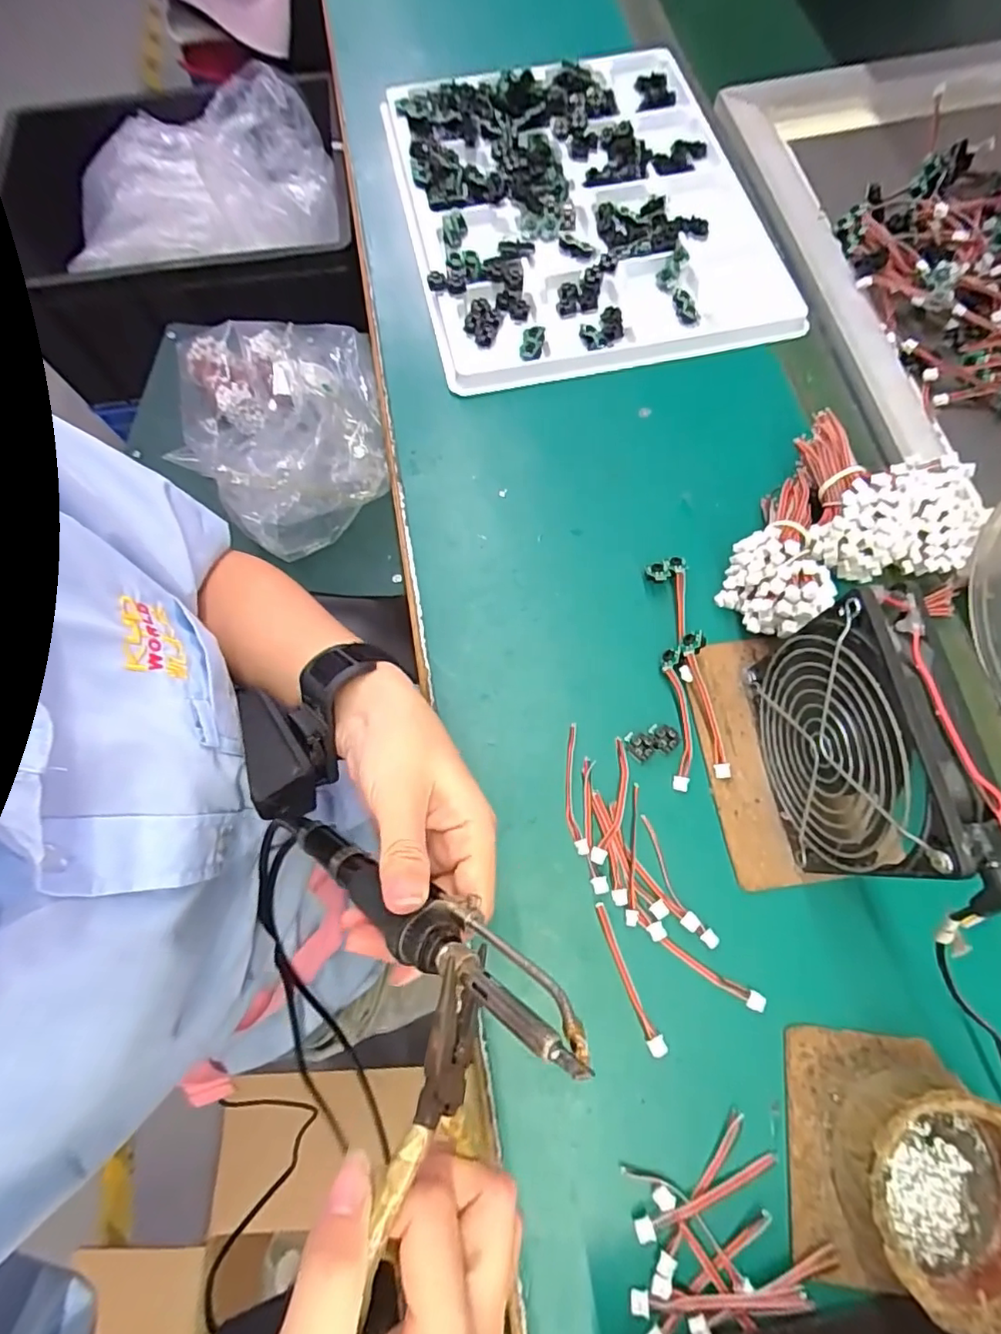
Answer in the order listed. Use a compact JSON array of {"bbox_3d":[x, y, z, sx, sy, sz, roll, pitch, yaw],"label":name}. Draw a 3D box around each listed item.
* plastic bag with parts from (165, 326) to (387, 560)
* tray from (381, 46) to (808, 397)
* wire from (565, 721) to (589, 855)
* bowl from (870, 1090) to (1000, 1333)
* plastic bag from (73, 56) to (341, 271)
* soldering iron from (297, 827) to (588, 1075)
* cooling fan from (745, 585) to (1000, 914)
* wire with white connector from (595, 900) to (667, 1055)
[{"bbox_3d":[-0.266,-0.319,0.685,0.226,0.120,0.318,-18,72,-5],"label":"plastic bag with parts"},{"bbox_3d":[0.063,-0.395,0.470,0.279,0.027,0.334,-12,71,-3],"label":"tray"},{"bbox_3d":[0.043,0.071,0.331,0.010,0.005,0.074,-3,71,0],"label":"wire"},{"bbox_3d":[0.200,0.236,0.254,0.082,0.039,0.081,0,71,1],"label":"bowl"},{"bbox_3d":[-0.429,-0.704,0.808,0.406,0.119,0.226,1,71,1],"label":"plastic bag"},{"bbox_3d":[-0.038,0.097,0.221,0.179,0.027,0.024,11,67,45],"label":"soldering iron"},{"bbox_3d":[0.170,0.043,0.275,0.035,0.125,0.131,-11,71,-3],"label":"cooling fan"},{"bbox_3d":[0.067,0.165,0.299,0.009,0.004,0.076,-23,72,-7],"label":"wire with white connector"}]

